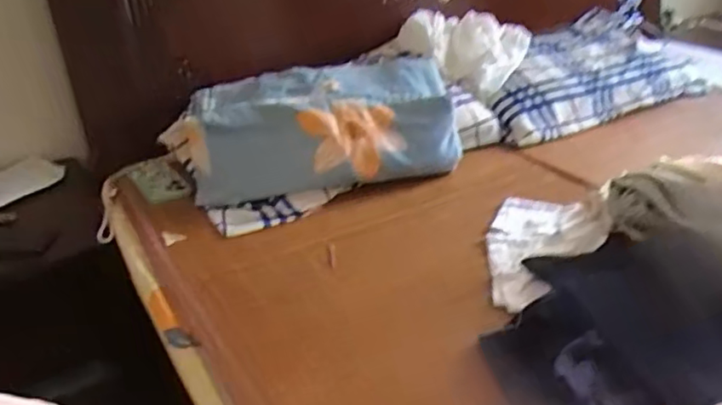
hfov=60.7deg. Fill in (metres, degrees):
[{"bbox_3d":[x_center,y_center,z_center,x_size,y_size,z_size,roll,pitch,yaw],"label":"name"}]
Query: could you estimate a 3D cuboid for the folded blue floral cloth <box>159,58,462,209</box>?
[{"bbox_3d":[-0.088,-0.133,1.153,0.495,0.180,0.250,-10,30,-14],"label":"folded blue floral cloth"}]

